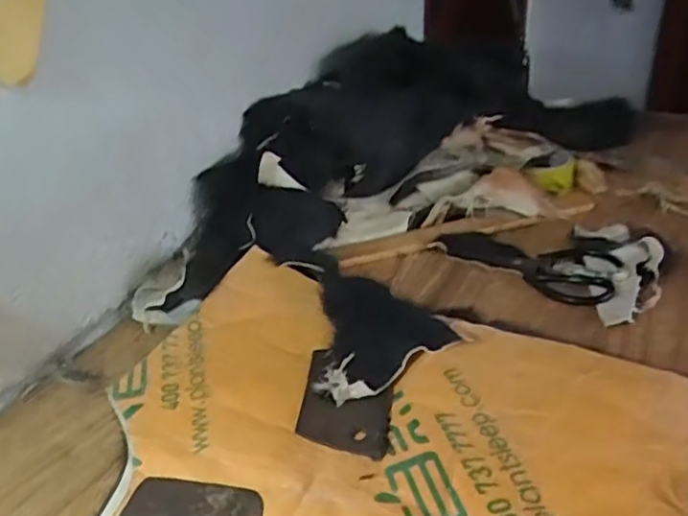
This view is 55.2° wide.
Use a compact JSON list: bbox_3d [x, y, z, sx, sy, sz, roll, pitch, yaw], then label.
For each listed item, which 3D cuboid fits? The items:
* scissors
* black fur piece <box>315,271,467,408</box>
[{"bbox_3d":[0.244,0.003,0.896,0.246,0.021,0.108,21,39,33],"label":"scissors"},{"bbox_3d":[0.009,0.080,0.770,0.166,0.020,0.199,-24,36,-27],"label":"black fur piece"}]

